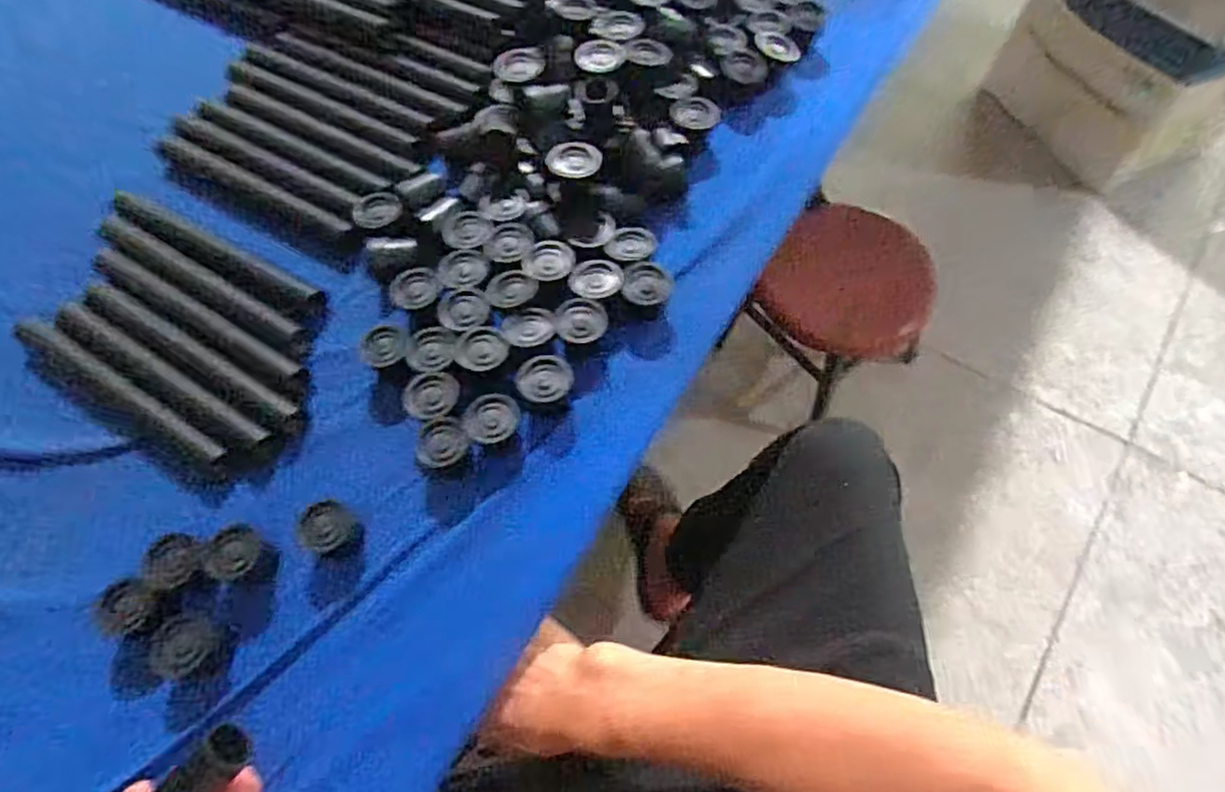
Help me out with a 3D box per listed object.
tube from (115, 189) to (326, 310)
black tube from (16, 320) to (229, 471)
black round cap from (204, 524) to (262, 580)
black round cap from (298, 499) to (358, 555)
[{"bbox_3d":[-0.317,-0.116,0.538,0.212,0.015,0.021,25,68,15],"label":"tube"},{"bbox_3d":[-0.373,0.000,0.501,0.232,0.020,0.029,28,69,16],"label":"black tube"},{"bbox_3d":[-0.242,0.099,0.427,0.029,0.010,0.033,23,68,14],"label":"black round cap"},{"bbox_3d":[-0.187,0.085,0.444,0.033,0.008,0.033,4,71,-11],"label":"black round cap"}]

